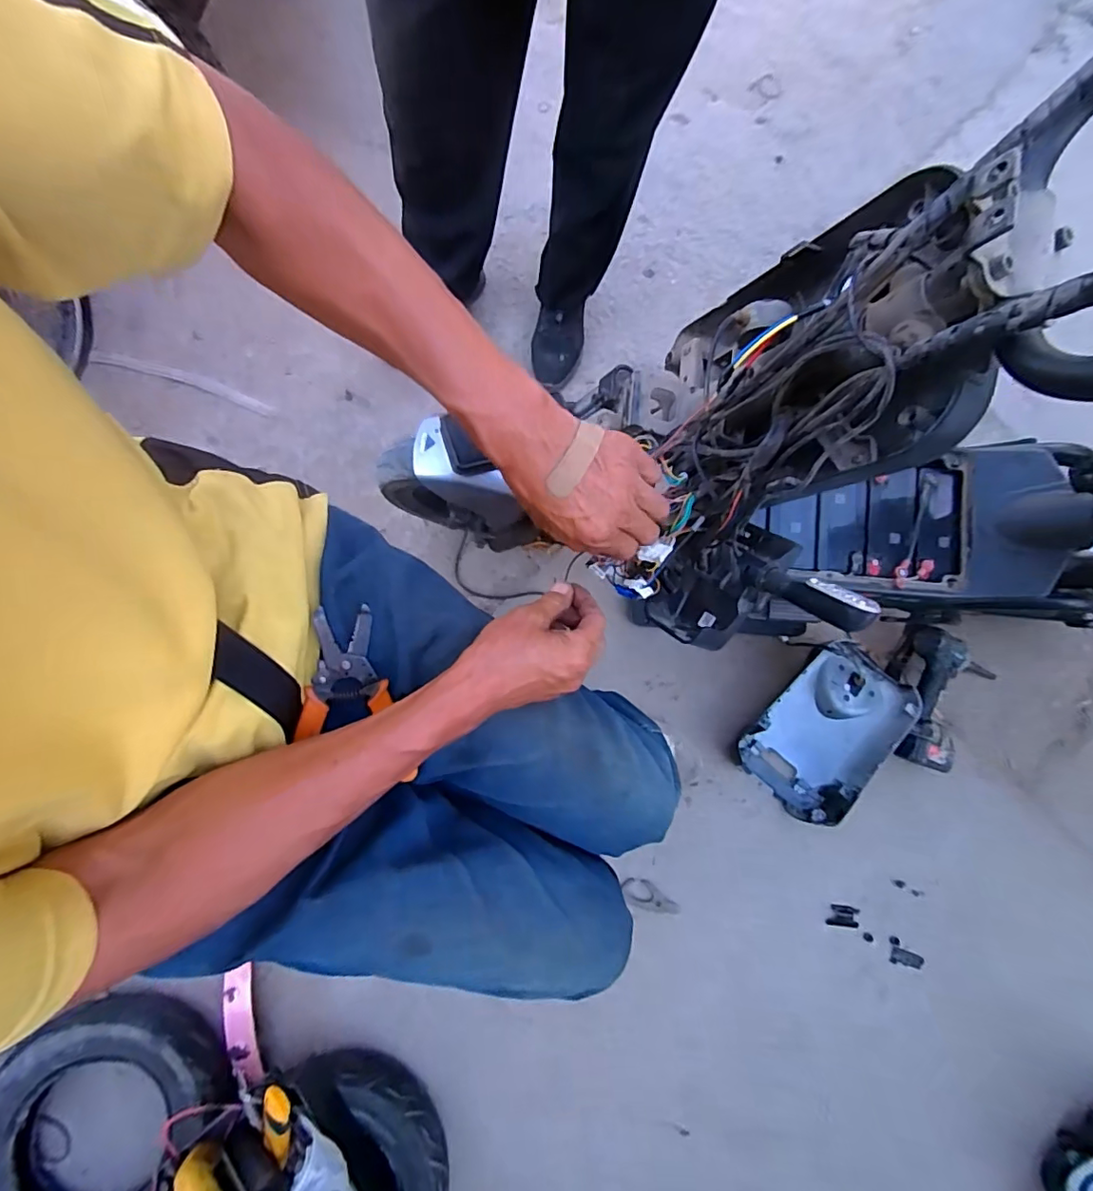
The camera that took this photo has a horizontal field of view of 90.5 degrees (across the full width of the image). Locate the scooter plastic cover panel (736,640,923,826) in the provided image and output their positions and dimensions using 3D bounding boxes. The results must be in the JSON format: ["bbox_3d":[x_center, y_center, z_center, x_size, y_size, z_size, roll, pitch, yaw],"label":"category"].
[{"bbox_3d":[0.493,0.236,0.962,0.202,0.094,0.294,42,79,7],"label":"scooter plastic cover panel"}]

